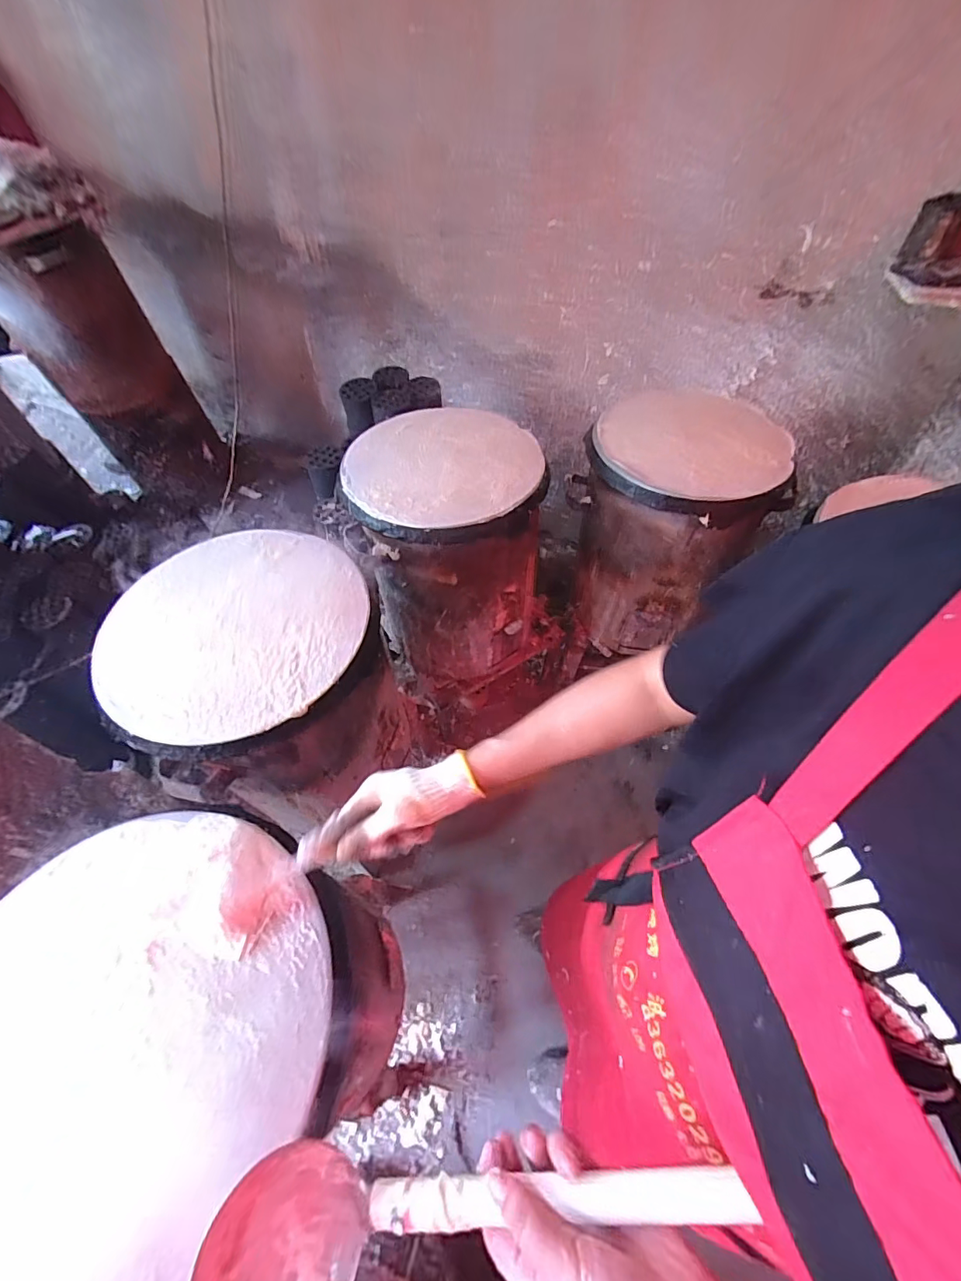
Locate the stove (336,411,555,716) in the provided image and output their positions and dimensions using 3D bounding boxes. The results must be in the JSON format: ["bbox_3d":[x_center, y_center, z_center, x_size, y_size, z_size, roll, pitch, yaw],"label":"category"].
[{"bbox_3d":[-0.051,-0.173,1.097,0.396,0.539,0.344,-24,58,-16],"label":"stove"}]

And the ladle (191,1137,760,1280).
[{"bbox_3d":[-0.007,0.332,0.266,0.298,0.059,0.089,-15,55,8],"label":"ladle"}]

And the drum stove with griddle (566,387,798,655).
[{"bbox_3d":[0.419,-0.266,1.124,0.397,0.450,0.376,-28,59,-18],"label":"drum stove with griddle"}]

